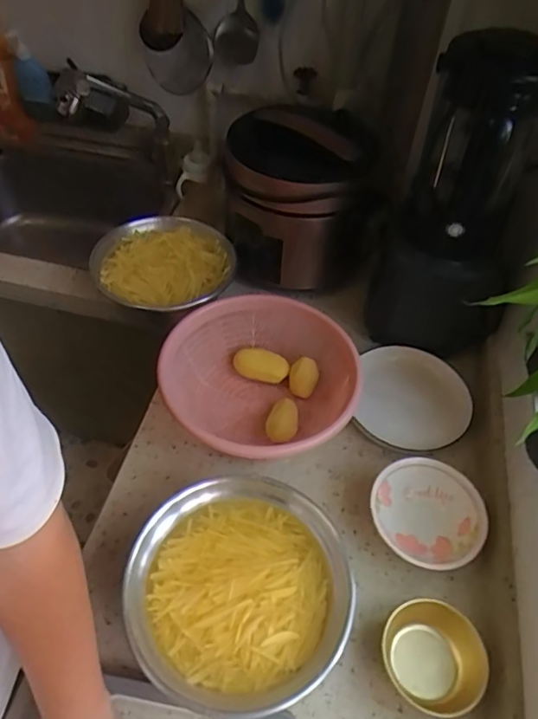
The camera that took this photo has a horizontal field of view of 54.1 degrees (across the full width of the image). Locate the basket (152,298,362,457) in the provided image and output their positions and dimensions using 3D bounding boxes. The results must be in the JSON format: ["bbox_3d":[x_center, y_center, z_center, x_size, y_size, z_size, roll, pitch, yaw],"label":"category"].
[{"bbox_3d":[-0.029,0.038,0.792,0.272,0.131,0.255,2,50,-3],"label":"basket"}]

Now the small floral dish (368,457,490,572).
[{"bbox_3d":[0.212,0.211,0.714,0.145,0.055,0.147,2,50,-3],"label":"small floral dish"}]

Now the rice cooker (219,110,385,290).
[{"bbox_3d":[0.051,-0.281,0.948,0.242,0.264,0.220,9,51,4],"label":"rice cooker"}]

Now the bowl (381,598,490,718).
[{"bbox_3d":[0.190,0.342,0.610,0.112,0.043,0.104,2,50,-3],"label":"bowl"}]

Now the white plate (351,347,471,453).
[{"bbox_3d":[0.233,0.065,0.849,0.176,0.036,0.185,11,50,4],"label":"white plate"}]

